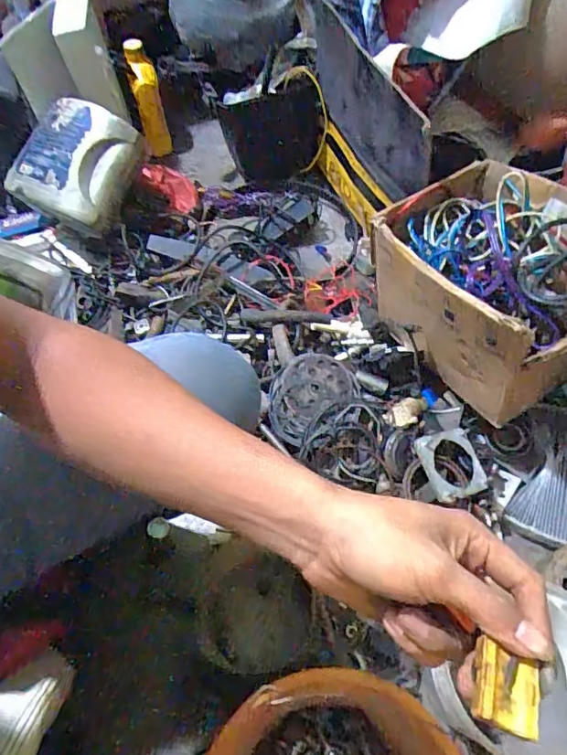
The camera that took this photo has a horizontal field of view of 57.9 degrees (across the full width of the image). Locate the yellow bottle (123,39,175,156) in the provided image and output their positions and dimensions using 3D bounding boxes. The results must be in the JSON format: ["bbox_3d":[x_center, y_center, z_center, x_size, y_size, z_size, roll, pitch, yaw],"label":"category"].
[{"bbox_3d":[-0.293,-0.597,1.118,0.055,0.231,0.048,-19,60,-9],"label":"yellow bottle"}]

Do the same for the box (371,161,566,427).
[{"bbox_3d":[0.292,-0.135,0.718,0.237,0.193,0.292,-32,63,-16],"label":"box"}]

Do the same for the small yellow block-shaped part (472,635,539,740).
[{"bbox_3d":[0.103,0.150,0.244,0.032,0.013,0.032,22,48,-2],"label":"small yellow block-shaped part"}]

